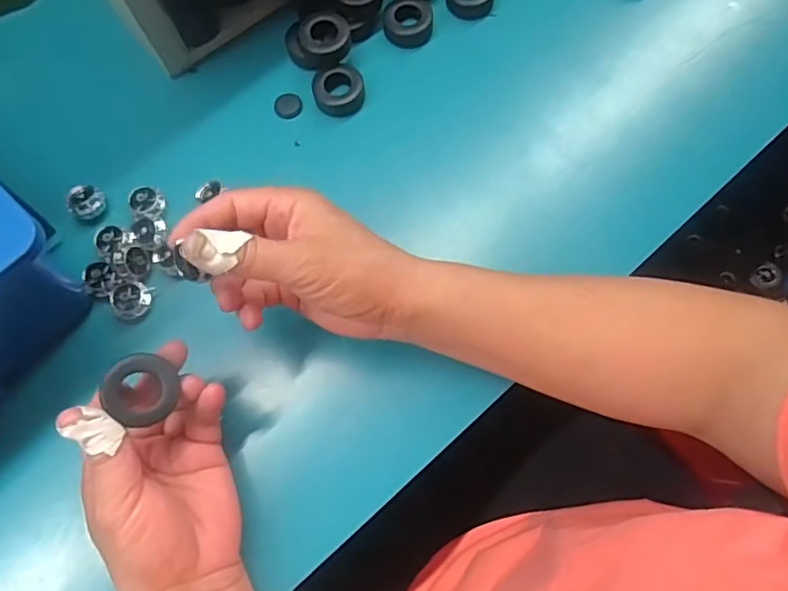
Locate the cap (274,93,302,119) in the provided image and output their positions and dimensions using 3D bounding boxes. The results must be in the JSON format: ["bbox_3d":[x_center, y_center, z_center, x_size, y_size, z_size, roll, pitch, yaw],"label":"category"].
[{"bbox_3d":[-0.080,-0.143,0.440,0.021,0.006,0.019,-12,75,-5],"label":"cap"}]

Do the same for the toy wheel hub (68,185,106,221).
[{"bbox_3d":[-0.214,-0.065,0.402,0.019,0.015,0.022,34,76,8],"label":"toy wheel hub"}]

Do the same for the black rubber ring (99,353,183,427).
[{"bbox_3d":[-0.135,0.049,0.303,0.034,0.007,0.034,10,69,-27],"label":"black rubber ring"}]

